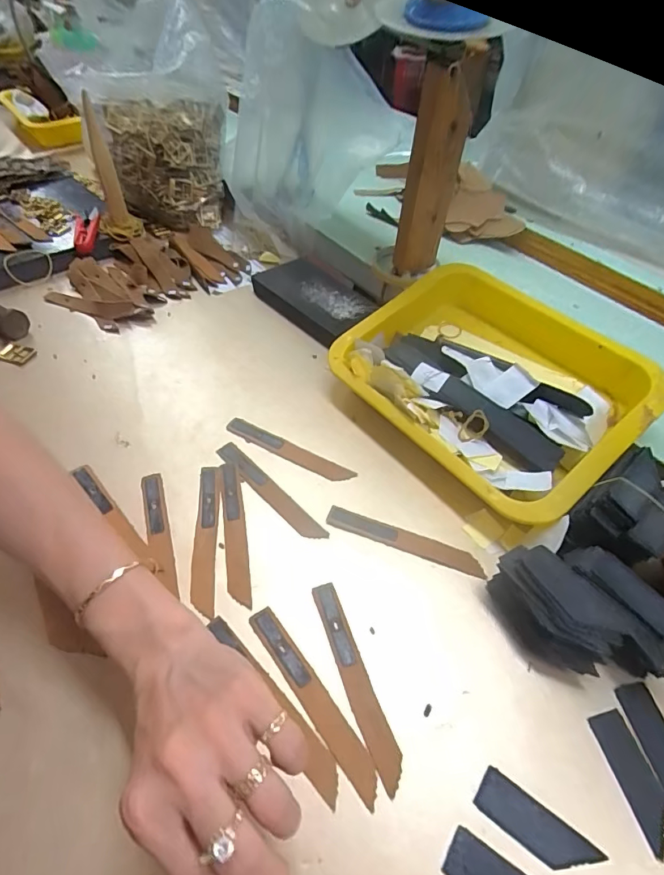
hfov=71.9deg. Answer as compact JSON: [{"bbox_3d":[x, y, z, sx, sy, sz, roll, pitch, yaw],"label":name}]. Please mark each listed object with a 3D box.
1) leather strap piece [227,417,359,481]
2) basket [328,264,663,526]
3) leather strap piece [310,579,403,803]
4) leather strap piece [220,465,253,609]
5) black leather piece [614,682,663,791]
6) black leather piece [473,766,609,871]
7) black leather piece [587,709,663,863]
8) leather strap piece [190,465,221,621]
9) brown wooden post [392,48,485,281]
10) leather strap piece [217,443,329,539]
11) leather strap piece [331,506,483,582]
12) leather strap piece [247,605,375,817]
[{"bbox_3d":[-0.039,0.012,0.415,0.126,0.005,0.019,23,52,16],"label":"leather strap piece"},{"bbox_3d":[0.148,-0.057,0.434,0.208,0.082,0.257,-31,57,-26],"label":"basket"},{"bbox_3d":[0.015,0.154,0.295,0.017,0.004,0.123,-16,52,-16],"label":"leather strap piece"},{"bbox_3d":[-0.076,0.070,0.357,0.017,0.004,0.123,-7,50,-10],"label":"leather strap piece"},{"bbox_3d":[0.199,0.185,0.277,0.023,0.004,0.065,-5,50,-7],"label":"black leather piece"},{"bbox_3d":[0.111,0.212,0.249,0.063,0.004,0.023,31,54,21],"label":"black leather piece"},{"bbox_3d":[0.177,0.197,0.266,0.023,0.004,0.064,-8,50,-10],"label":"black leather piece"},{"bbox_3d":[-0.098,0.075,0.354,0.018,0.007,0.124,-3,50,-6],"label":"leather strap piece"},{"bbox_3d":[0.106,-0.277,0.484,0.052,0.188,0.054,11,50,6],"label":"brown wooden post"},{"bbox_3d":[-0.053,0.044,0.381,0.124,0.004,0.018,38,57,26],"label":"leather strap piece"},{"bbox_3d":[0.057,0.080,0.358,0.123,0.004,0.019,17,50,11],"label":"leather strap piece"},{"bbox_3d":[-0.013,0.161,0.285,0.018,0.004,0.124,-29,57,-25],"label":"leather strap piece"}]

